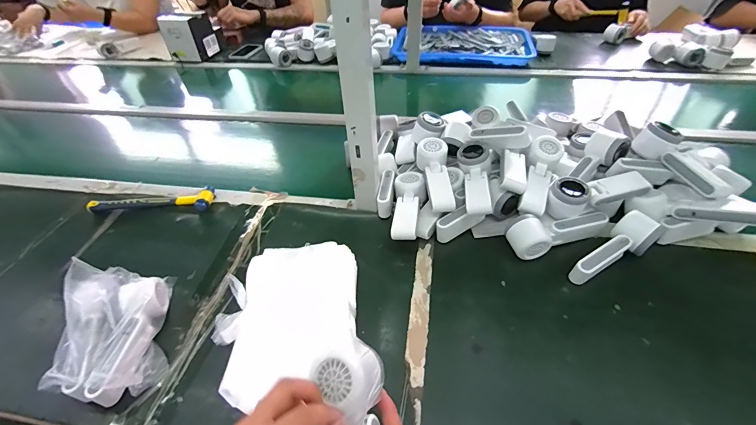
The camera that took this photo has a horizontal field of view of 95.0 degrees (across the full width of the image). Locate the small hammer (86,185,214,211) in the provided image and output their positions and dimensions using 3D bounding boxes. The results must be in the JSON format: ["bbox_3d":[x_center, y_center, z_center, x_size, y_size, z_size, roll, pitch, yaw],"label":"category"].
[{"bbox_3d":[-0.451,-0.019,0.685,0.239,0.025,0.049,-6,46,-2],"label":"small hammer"}]

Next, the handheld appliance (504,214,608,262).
[{"bbox_3d":[0.289,0.024,0.573,0.165,0.061,0.060,-17,47,-13],"label":"handheld appliance"}]

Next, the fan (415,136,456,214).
[{"bbox_3d":[0.102,-0.072,0.624,0.057,0.043,0.155,-1,44,2],"label":"fan"}]

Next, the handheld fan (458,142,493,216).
[{"bbox_3d":[0.169,-0.062,0.611,0.066,0.041,0.170,9,46,13],"label":"handheld fan"}]

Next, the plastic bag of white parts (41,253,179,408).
[{"bbox_3d":[-0.359,0.158,0.468,0.108,0.089,0.172,-13,47,-9],"label":"plastic bag of white parts"}]

